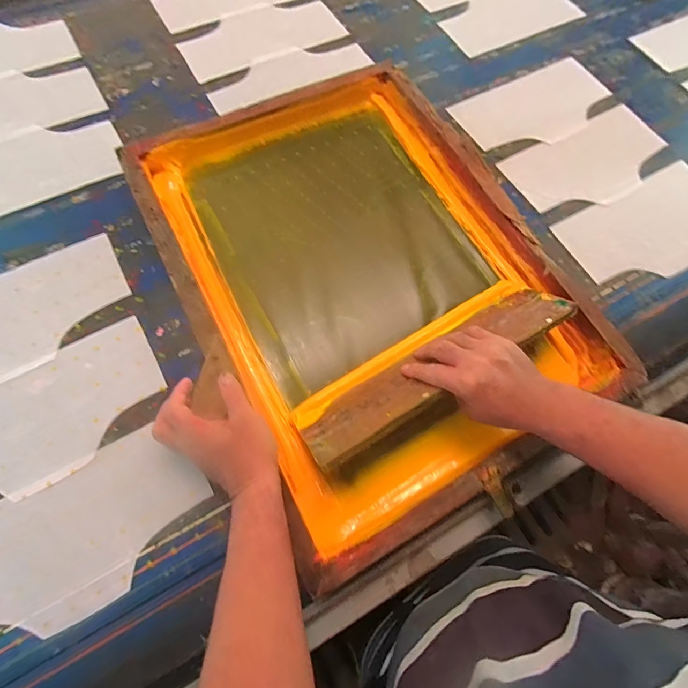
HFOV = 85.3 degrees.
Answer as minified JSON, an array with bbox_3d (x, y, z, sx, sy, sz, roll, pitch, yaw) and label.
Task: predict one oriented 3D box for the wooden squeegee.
[{"bbox_3d":[0.123,0.034,0.480,0.379,0.025,0.098,-29,30,-13],"label":"wooden squeegee"}]

